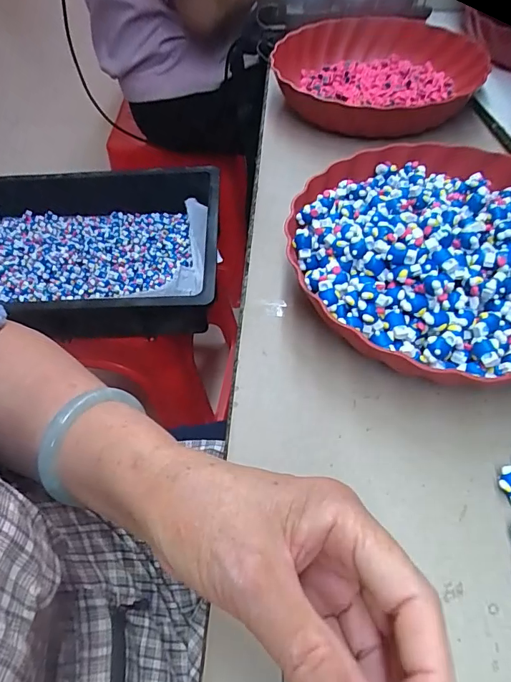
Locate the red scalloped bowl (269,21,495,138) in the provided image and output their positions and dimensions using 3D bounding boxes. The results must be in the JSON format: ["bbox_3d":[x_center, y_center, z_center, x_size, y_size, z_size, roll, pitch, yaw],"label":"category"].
[{"bbox_3d":[0.150,-0.333,0.537,0.236,0.052,0.262,-10,54,-5],"label":"red scalloped bowl"}]

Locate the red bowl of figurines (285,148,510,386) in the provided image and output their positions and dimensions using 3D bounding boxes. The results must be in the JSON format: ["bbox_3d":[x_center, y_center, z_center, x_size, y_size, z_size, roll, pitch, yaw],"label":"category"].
[{"bbox_3d":[0.150,-0.073,0.340,0.245,0.056,0.240,-11,54,-6],"label":"red bowl of figurines"}]

